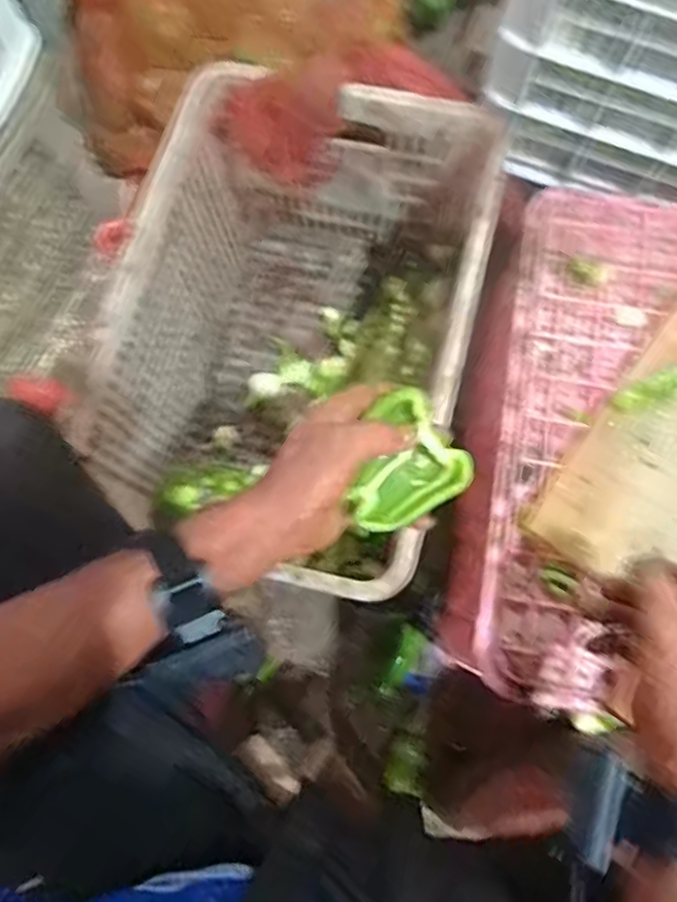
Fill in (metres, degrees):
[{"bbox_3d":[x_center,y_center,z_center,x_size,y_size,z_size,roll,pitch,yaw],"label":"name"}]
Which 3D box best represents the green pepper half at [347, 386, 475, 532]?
[{"bbox_3d":[0.039,0.010,0.438,0.087,0.033,0.080,-36,79,-6],"label":"green pepper half"}]

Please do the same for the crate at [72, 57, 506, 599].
[{"bbox_3d":[-0.040,-0.140,0.766,0.350,0.287,0.463,15,78,5],"label":"crate"}]

